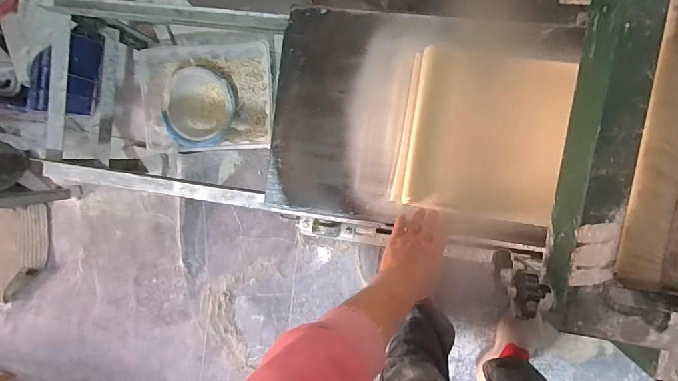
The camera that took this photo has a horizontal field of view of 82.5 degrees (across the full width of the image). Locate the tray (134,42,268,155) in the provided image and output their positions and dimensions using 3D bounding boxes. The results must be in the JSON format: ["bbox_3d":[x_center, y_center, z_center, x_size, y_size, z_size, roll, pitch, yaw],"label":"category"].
[{"bbox_3d":[-0.381,-0.262,1.099,0.405,0.094,0.293,-2,95,8],"label":"tray"}]

